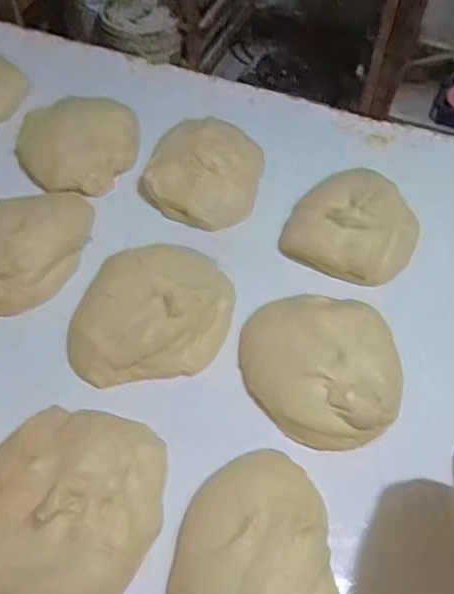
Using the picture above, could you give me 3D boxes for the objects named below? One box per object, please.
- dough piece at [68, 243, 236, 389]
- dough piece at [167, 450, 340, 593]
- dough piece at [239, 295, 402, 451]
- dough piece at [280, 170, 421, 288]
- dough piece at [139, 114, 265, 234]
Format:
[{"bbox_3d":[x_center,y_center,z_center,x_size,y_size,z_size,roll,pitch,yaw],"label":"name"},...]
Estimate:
[{"bbox_3d":[-0.104,0.015,0.795,0.229,0.063,0.190,-5,57,-7],"label":"dough piece"},{"bbox_3d":[0.030,0.289,0.605,0.179,0.043,0.254,-4,57,-6],"label":"dough piece"},{"bbox_3d":[0.123,0.089,0.747,0.211,0.055,0.199,6,56,0],"label":"dough piece"},{"bbox_3d":[0.202,-0.121,0.889,0.194,0.063,0.194,24,58,12],"label":"dough piece"},{"bbox_3d":[-0.041,-0.206,0.957,0.190,0.082,0.184,14,57,6],"label":"dough piece"}]

